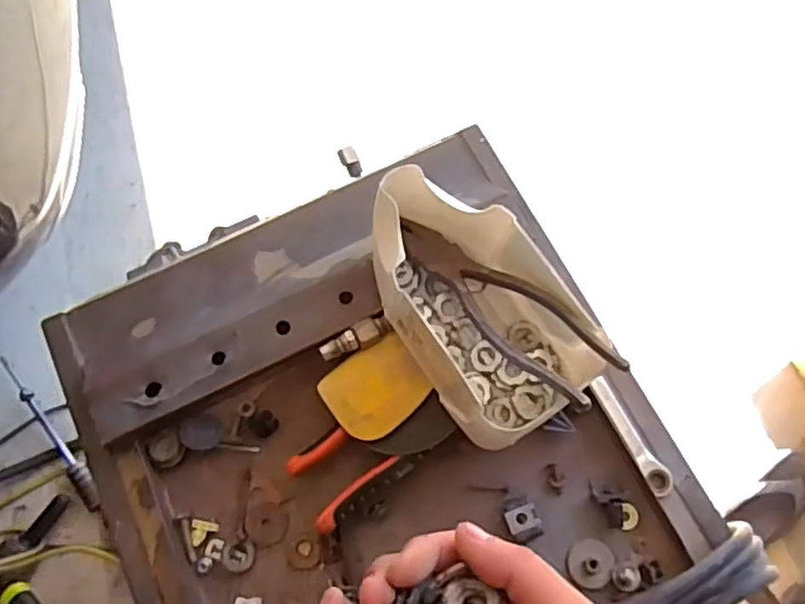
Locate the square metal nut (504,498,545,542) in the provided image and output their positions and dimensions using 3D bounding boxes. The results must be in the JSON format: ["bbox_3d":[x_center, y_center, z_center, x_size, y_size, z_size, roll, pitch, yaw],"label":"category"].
[{"bbox_3d":[0.082,0.147,0.458,0.022,0.004,0.028,-14,71,-4],"label":"square metal nut"}]

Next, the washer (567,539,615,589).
[{"bbox_3d":[0.127,0.176,0.454,0.031,0.006,0.030,0,71,1],"label":"washer"}]

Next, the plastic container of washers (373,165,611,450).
[{"bbox_3d":[0.045,0.003,0.443,0.095,0.079,0.174,-33,73,-10],"label":"plastic container of washers"}]

